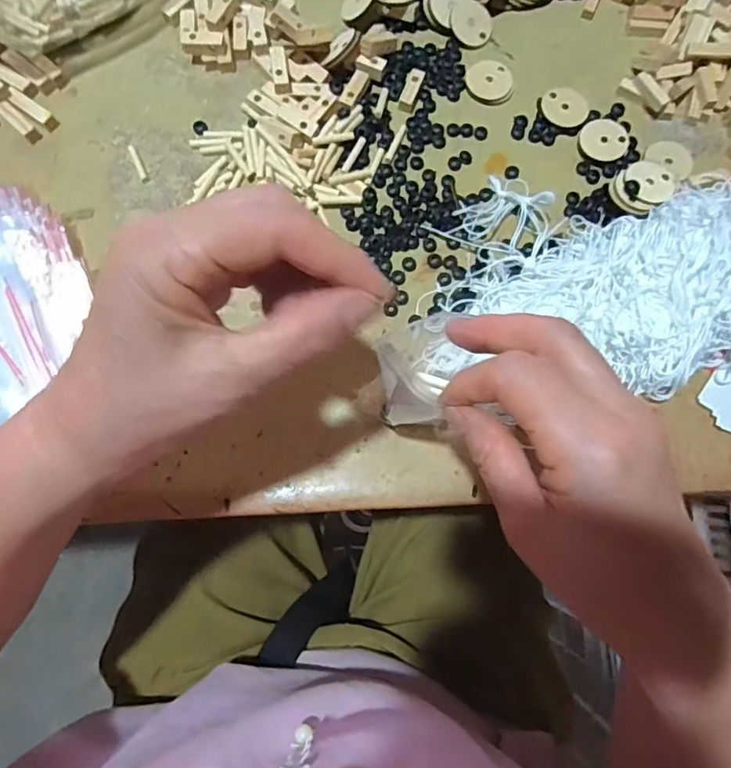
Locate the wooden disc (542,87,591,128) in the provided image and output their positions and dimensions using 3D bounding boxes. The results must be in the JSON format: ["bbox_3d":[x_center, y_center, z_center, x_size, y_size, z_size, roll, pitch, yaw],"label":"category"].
[{"bbox_3d":[0.149,-0.207,0.394,0.034,0.007,0.030,20,78,3],"label":"wooden disc"}]

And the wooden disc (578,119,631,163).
[{"bbox_3d":[0.176,-0.181,0.388,0.035,0.007,0.037,0,78,-1],"label":"wooden disc"}]

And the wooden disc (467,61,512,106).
[{"bbox_3d":[0.094,-0.229,0.401,0.034,0.004,0.037,0,78,-1],"label":"wooden disc"}]

